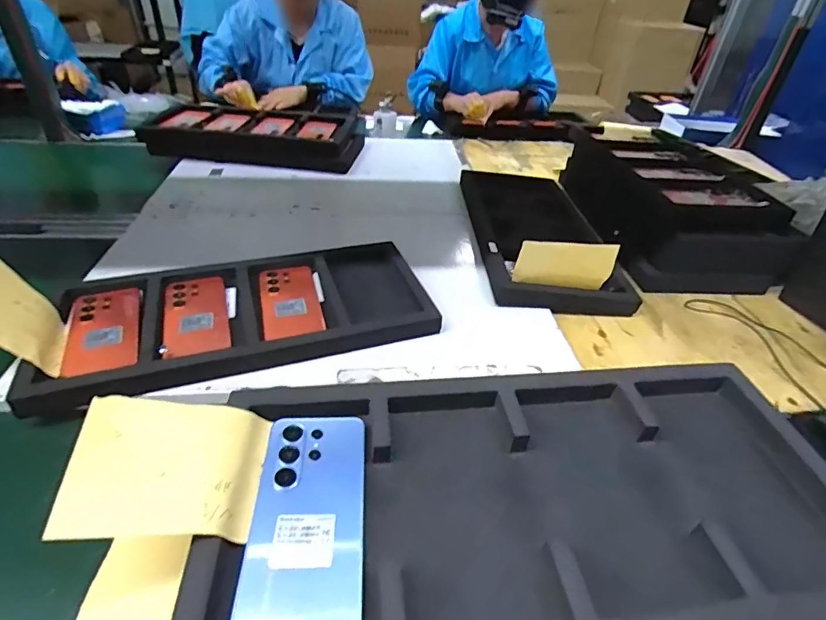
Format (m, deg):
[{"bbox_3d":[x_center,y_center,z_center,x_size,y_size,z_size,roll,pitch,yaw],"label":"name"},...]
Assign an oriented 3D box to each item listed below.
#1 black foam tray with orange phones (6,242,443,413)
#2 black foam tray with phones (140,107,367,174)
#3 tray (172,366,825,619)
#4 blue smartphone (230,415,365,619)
[{"bbox_3d":[-0.220,-0.003,0.618,0.472,0.030,0.215,-9,40,-16],"label":"black foam tray with orange phones"},{"bbox_3d":[-0.389,-0.433,1.132,0.504,0.067,0.200,5,38,1],"label":"black foam tray with phones"},{"bbox_3d":[0.099,0.139,0.349,0.480,0.027,0.222,-2,39,-7],"label":"tray"},{"bbox_3d":[-0.075,0.146,0.328,0.077,0.008,0.164,1,38,-4],"label":"blue smartphone"}]

